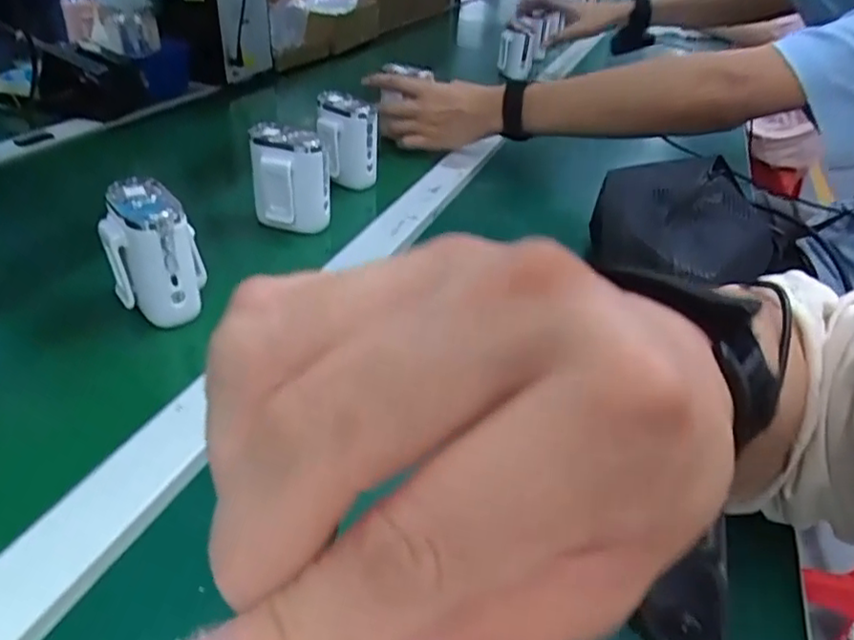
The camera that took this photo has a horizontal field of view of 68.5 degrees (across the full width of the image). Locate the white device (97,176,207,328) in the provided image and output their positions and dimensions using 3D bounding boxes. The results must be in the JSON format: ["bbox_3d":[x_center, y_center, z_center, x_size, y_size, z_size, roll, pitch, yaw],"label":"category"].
[{"bbox_3d":[-0.189,-0.046,0.433,0.061,0.081,0.059,-10,40,-21],"label":"white device"}]

